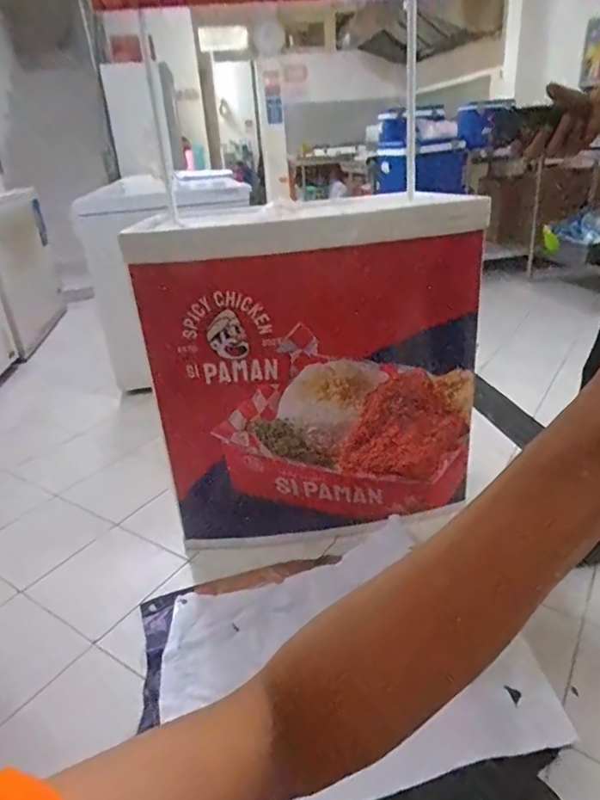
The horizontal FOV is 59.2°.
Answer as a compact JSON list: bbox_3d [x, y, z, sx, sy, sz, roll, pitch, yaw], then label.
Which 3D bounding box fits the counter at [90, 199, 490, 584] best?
[{"bbox_3d":[0.028,-0.031,1.416,0.785,0.795,0.369,-9,26,-8],"label":"counter"}]

